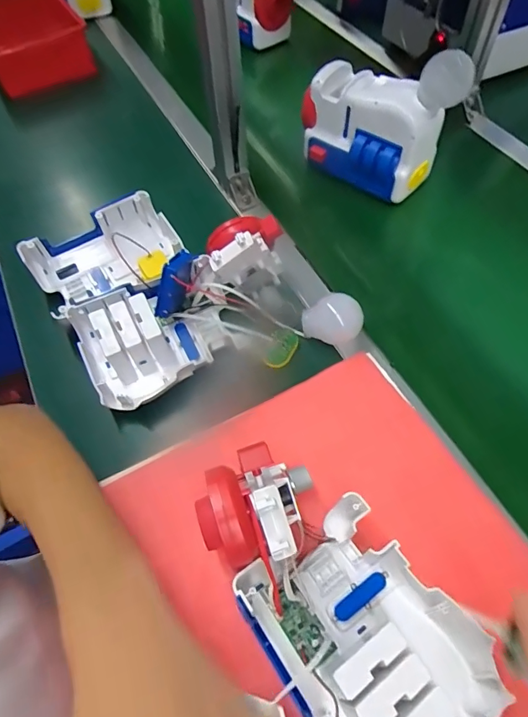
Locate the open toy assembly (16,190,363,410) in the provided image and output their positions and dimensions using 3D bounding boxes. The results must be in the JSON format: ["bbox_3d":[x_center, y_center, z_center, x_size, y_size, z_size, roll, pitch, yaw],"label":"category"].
[{"bbox_3d":[-0.102,-0.097,0.558,0.337,0.113,0.305,-22,59,-10],"label":"open toy assembly"}]

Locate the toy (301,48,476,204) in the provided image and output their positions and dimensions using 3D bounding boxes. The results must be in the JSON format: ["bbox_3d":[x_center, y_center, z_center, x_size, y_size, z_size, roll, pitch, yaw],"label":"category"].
[{"bbox_3d":[0.152,-0.325,0.612,0.207,0.167,0.067,25,62,18],"label":"toy"}]

